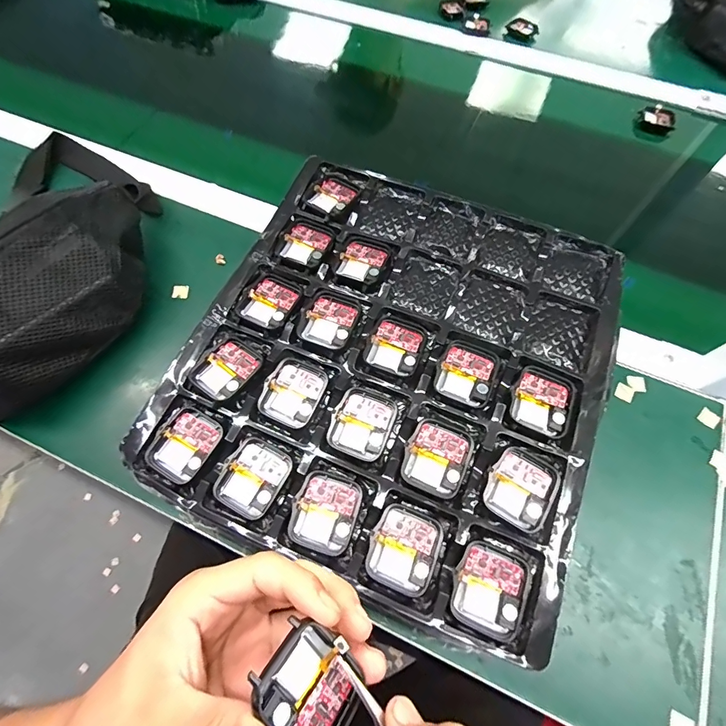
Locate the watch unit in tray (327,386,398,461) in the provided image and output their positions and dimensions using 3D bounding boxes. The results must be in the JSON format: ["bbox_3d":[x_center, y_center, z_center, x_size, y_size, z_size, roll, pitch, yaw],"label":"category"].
[{"bbox_3d":[0.000,0.038,0.254,0.037,0.008,0.043,20,67,8],"label":"watch unit in tray"}]

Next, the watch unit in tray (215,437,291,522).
[{"bbox_3d":[-0.066,0.070,0.243,0.036,0.009,0.043,27,68,11],"label":"watch unit in tray"}]

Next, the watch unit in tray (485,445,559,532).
[{"bbox_3d":[0.094,0.073,0.235,0.036,0.004,0.043,30,69,12],"label":"watch unit in tray"}]

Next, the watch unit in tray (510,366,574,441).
[{"bbox_3d":[0.115,0.025,0.254,0.036,0.007,0.042,23,67,10],"label":"watch unit in tray"}]

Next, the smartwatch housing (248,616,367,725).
[{"bbox_3d":[-0.021,0.131,0.158,0.043,0.006,0.035,54,50,-8],"label":"smartwatch housing"}]

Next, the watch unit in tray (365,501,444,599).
[{"bbox_3d":[0.024,0.106,0.226,0.037,0.006,0.043,22,67,9],"label":"watch unit in tray"}]

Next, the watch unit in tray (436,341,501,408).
[{"bbox_3d":[0.070,0.007,0.262,0.037,0.004,0.041,23,68,10],"label":"watch unit in tray"}]

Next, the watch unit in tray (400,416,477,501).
[{"bbox_3d":[0.046,0.058,0.244,0.037,0.011,0.042,27,68,11],"label":"watch unit in tray"}]

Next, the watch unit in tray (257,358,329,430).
[{"bbox_3d":[-0.045,0.020,0.263,0.037,0.010,0.042,24,68,10],"label":"watch unit in tray"}]

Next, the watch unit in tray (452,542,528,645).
[{"bbox_3d":[0.069,0.124,0.217,0.035,0.007,0.042,21,67,9],"label":"watch unit in tray"}]

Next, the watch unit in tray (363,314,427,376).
[{"bbox_3d":[0.023,-0.013,0.273,0.036,0.004,0.040,21,67,9],"label":"watch unit in tray"}]

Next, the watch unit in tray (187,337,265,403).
[{"bbox_3d":[-0.091,0.004,0.268,0.037,0.008,0.043,34,70,14],"label":"watch unit in tray"}]

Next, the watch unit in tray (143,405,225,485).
[{"bbox_3d":[-0.112,0.052,0.251,0.036,0.007,0.043,29,69,12],"label":"watch unit in tray"}]

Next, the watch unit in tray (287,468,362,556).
[{"bbox_3d":[-0.022,0.088,0.236,0.036,0.007,0.043,18,67,7],"label":"watch unit in tray"}]

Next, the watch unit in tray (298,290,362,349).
[{"bbox_3d":[-0.022,-0.032,0.279,0.036,0.004,0.041,19,67,8],"label":"watch unit in tray"}]

